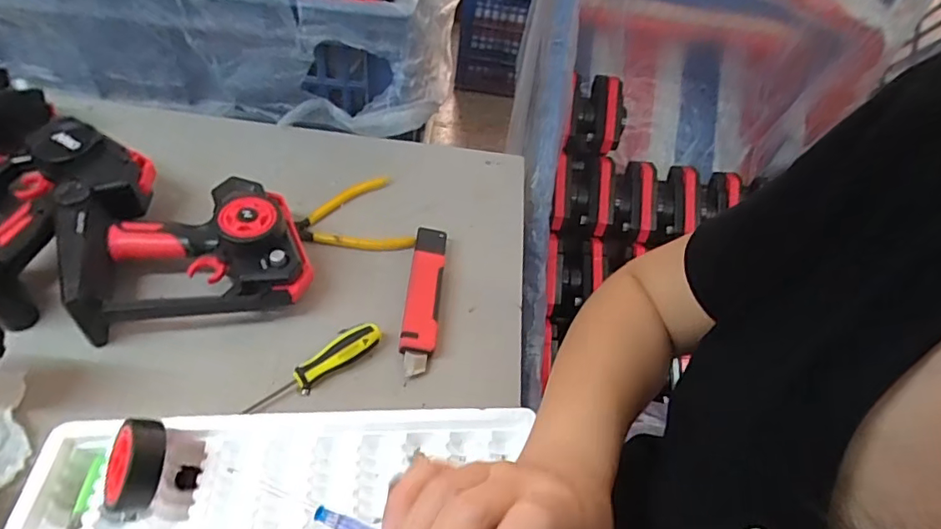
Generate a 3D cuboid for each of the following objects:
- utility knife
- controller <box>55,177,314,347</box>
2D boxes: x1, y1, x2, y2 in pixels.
[{"bbox_3d":[-0.045,0.028,0.537,0.031,0.019,0.167,6,47,-2],"label":"utility knife"},{"bbox_3d":[-0.255,-0.012,0.509,0.190,0.084,0.137,-10,49,-17],"label":"controller"}]

